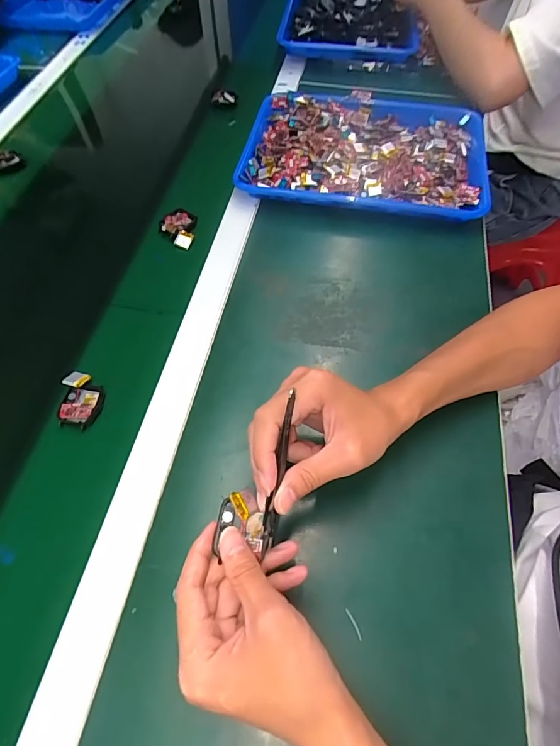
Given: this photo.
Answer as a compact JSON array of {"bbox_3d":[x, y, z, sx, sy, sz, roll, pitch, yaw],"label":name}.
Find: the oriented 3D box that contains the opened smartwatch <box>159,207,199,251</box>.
[{"bbox_3d":[-0.135,-0.188,0.549,0.046,0.021,0.060,-1,59,2],"label":"opened smartwatch"}]

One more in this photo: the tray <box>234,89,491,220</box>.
[{"bbox_3d":[0.124,-0.326,0.607,0.329,0.045,0.256,8,60,8],"label":"tray"}]

